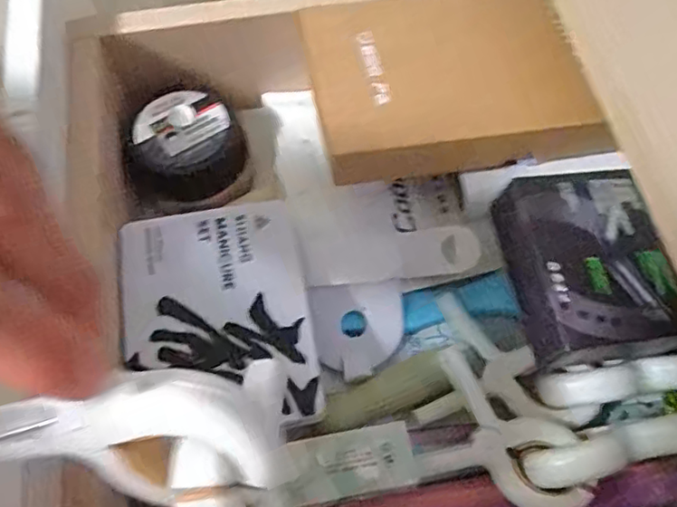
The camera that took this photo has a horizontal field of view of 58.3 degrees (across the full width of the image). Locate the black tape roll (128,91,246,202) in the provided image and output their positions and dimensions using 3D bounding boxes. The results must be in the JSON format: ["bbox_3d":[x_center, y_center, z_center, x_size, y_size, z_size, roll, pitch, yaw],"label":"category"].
[{"bbox_3d":[-0.089,-0.062,0.358,0.063,0.027,0.057,-16,65,-7],"label":"black tape roll"}]

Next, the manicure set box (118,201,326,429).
[{"bbox_3d":[-0.060,0.031,0.303,0.089,0.018,0.115,-11,64,-4],"label":"manicure set box"}]

